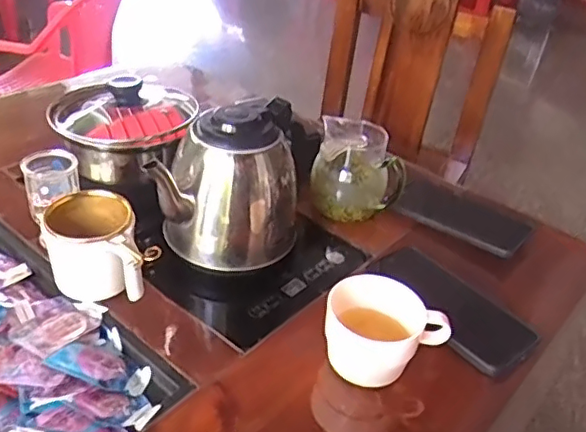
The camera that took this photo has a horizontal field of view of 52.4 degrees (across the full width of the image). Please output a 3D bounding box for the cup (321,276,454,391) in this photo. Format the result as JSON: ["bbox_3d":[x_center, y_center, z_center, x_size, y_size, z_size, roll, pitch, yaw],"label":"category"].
[{"bbox_3d":[0.070,0.100,0.496,0.089,0.067,0.070,31,40,30],"label":"cup"}]

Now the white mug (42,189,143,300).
[{"bbox_3d":[-0.176,0.036,0.523,0.072,0.080,0.087,-8,37,-22],"label":"white mug"}]

